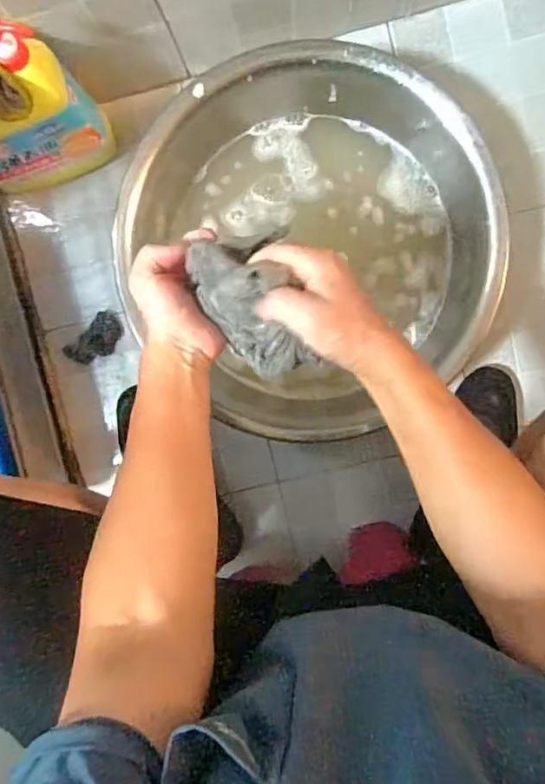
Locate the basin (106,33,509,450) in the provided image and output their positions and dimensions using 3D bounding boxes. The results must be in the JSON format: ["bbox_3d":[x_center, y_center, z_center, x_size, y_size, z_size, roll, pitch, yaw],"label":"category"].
[{"bbox_3d":[0.050,-0.203,0.724,0.413,0.157,0.455,-29,92,6],"label":"basin"}]

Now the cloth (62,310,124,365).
[{"bbox_3d":[-0.266,-0.077,0.835,0.096,0.016,0.050,-44,90,6],"label":"cloth"}]

